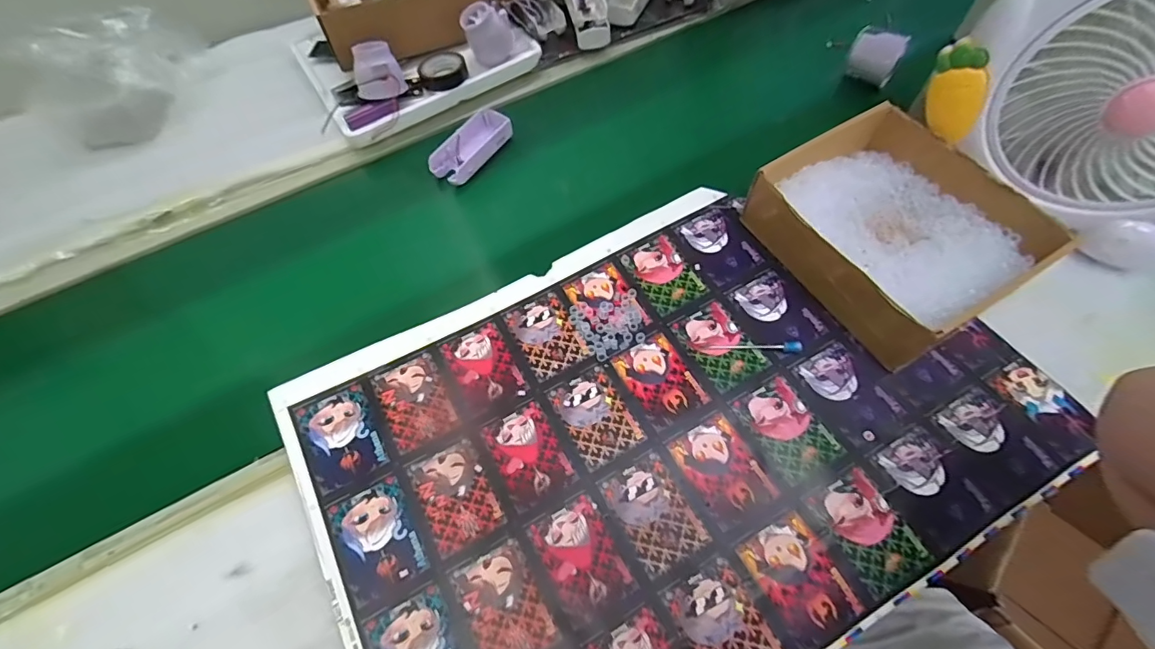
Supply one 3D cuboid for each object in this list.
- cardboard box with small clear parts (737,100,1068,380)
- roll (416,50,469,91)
[{"bbox_3d":[0.292,-0.094,0.473,0.177,0.078,0.225,-32,65,-12],"label":"cardboard box with small clear parts"},{"bbox_3d":[-0.173,-0.328,0.625,0.060,0.019,0.060,-1,62,2],"label":"roll"}]

